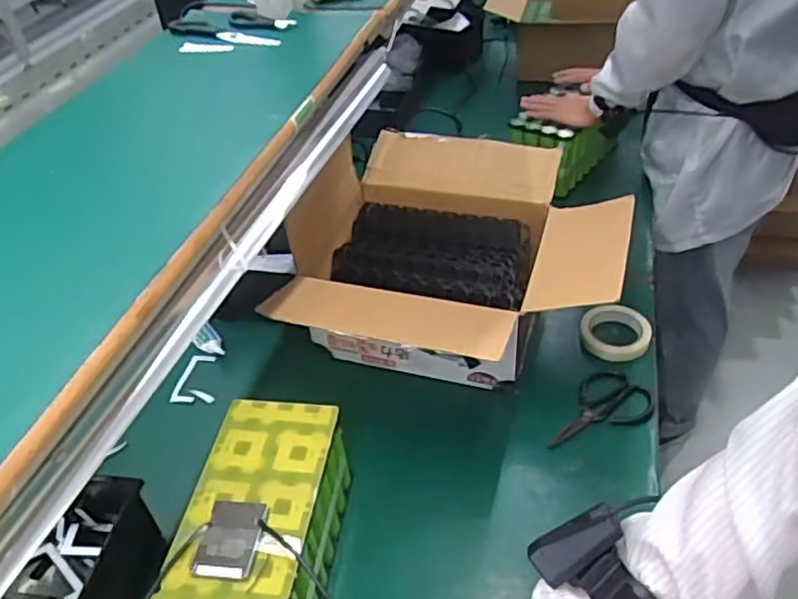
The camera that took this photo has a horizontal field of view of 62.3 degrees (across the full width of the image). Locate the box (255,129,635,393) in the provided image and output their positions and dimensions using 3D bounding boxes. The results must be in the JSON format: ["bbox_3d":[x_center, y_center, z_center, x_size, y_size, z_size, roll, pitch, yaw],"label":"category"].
[{"bbox_3d":[0.080,-0.039,1.023,0.467,0.214,0.470,8,43,15],"label":"box"}]

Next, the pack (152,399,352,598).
[{"bbox_3d":[-0.154,0.273,0.757,0.135,0.154,0.275,3,42,10],"label":"pack"}]

